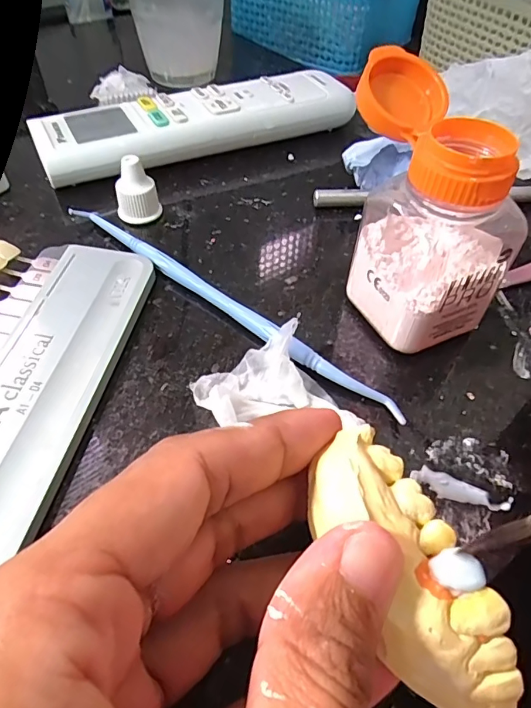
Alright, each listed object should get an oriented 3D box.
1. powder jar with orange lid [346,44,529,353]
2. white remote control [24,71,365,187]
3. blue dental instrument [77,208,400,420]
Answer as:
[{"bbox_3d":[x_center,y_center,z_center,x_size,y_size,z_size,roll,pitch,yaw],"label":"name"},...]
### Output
[{"bbox_3d":[0.049,-0.047,0.160,0.034,0.070,0.069,-21,54,-18],"label":"powder jar with orange lid"},{"bbox_3d":[-0.033,-0.125,0.253,0.168,0.019,0.047,-18,54,-16],"label":"white remote control"},{"bbox_3d":[-0.019,-0.023,0.179,0.163,0.008,0.009,32,56,22],"label":"blue dental instrument"}]

